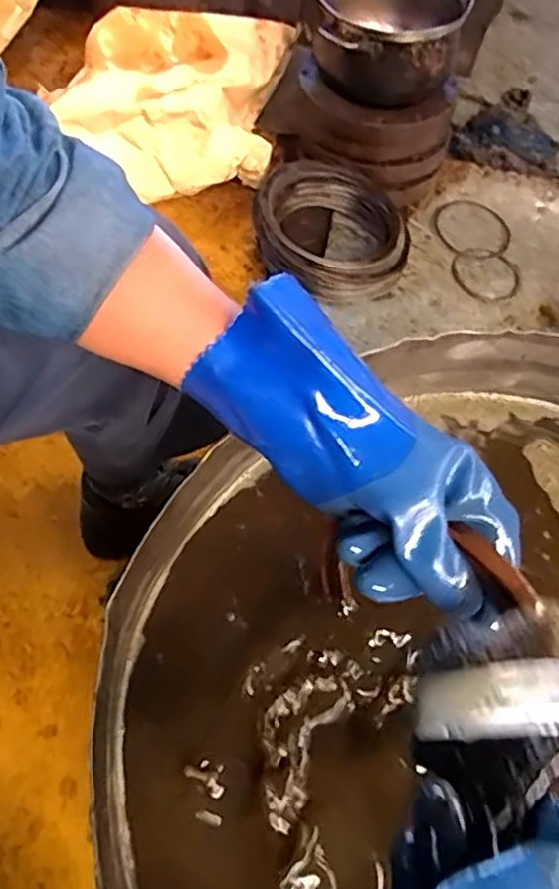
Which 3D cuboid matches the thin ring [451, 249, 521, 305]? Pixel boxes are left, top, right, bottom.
[{"bbox_3d":[0.311,-0.255,1.005,0.099,0.007,0.104,2,63,-5],"label":"thin ring"}]

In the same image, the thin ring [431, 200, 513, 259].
[{"bbox_3d":[0.300,-0.334,1.041,0.123,0.012,0.106,6,67,-4],"label":"thin ring"}]

